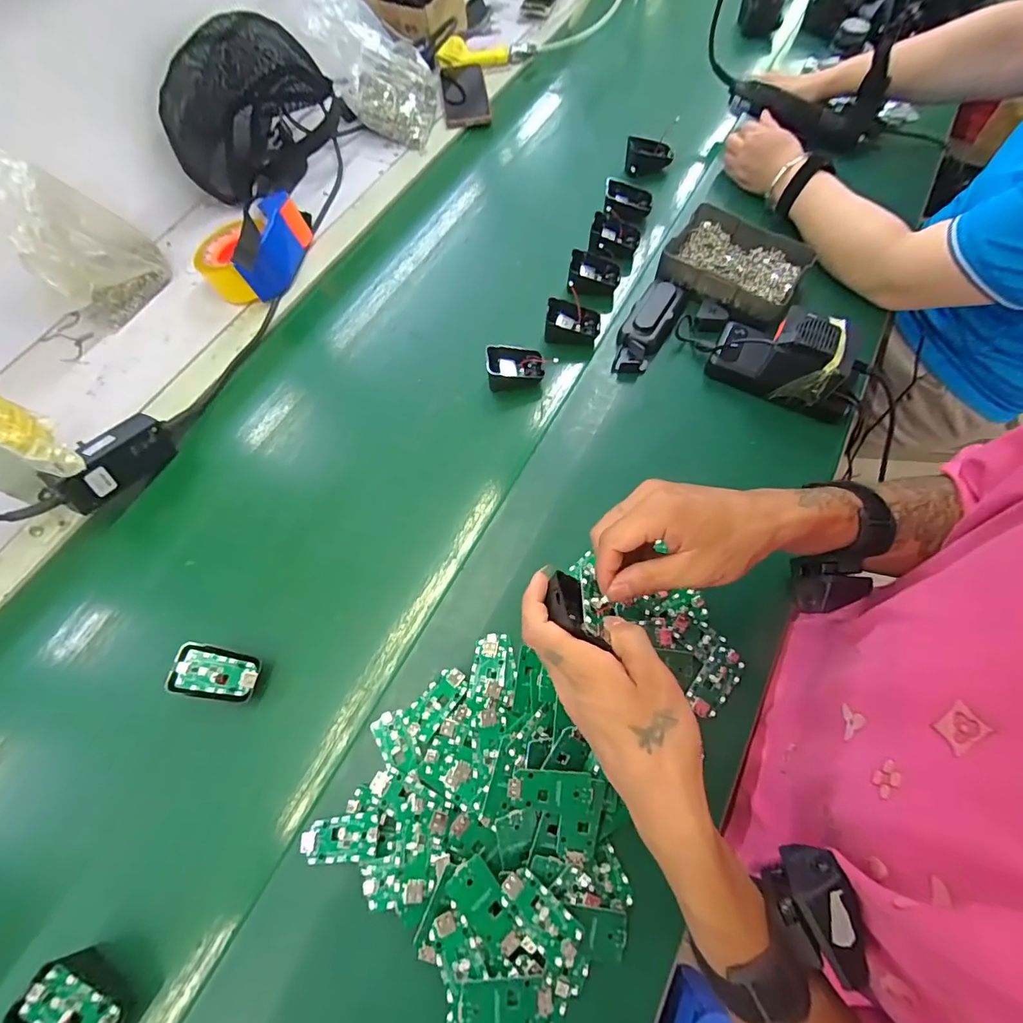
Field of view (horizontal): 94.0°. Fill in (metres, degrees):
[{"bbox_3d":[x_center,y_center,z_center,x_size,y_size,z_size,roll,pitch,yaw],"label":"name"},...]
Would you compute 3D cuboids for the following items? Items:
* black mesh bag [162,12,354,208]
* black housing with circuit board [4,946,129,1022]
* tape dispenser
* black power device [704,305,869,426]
[{"bbox_3d":[-0.372,-0.592,0.704,0.255,0.166,0.135,-22,65,-7],"label":"black mesh bag"},{"bbox_3d":[-0.313,0.358,0.343,0.067,0.044,0.045,29,70,16],"label":"black housing with circuit board"},{"bbox_3d":[-0.344,-0.362,0.647,0.112,0.076,0.163,20,68,12],"label":"tape dispenser"},{"bbox_3d":[0.306,-0.169,0.521,0.154,0.083,0.069,27,69,15],"label":"black power device"}]

